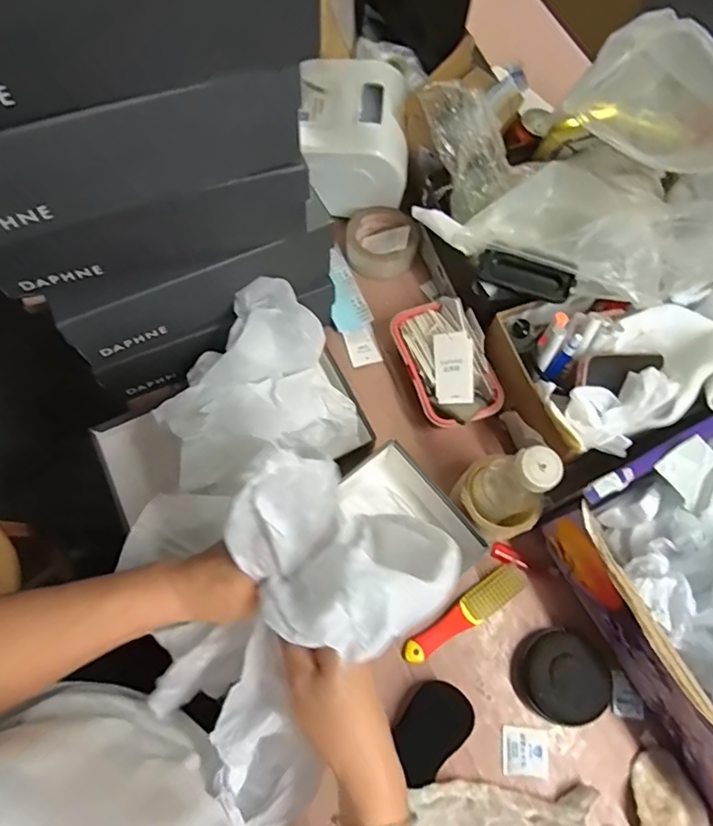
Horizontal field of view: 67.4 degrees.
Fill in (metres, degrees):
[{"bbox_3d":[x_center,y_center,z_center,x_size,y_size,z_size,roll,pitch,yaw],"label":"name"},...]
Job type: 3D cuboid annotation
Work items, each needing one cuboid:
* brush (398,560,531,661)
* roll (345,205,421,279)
[{"bbox_3d":[0.122,0.228,0.602,0.160,0.021,0.036,-32,74,-14],"label":"brush"},{"bbox_3d":[0.034,-0.249,0.775,0.099,0.052,0.092,1,69,-2],"label":"roll"}]

